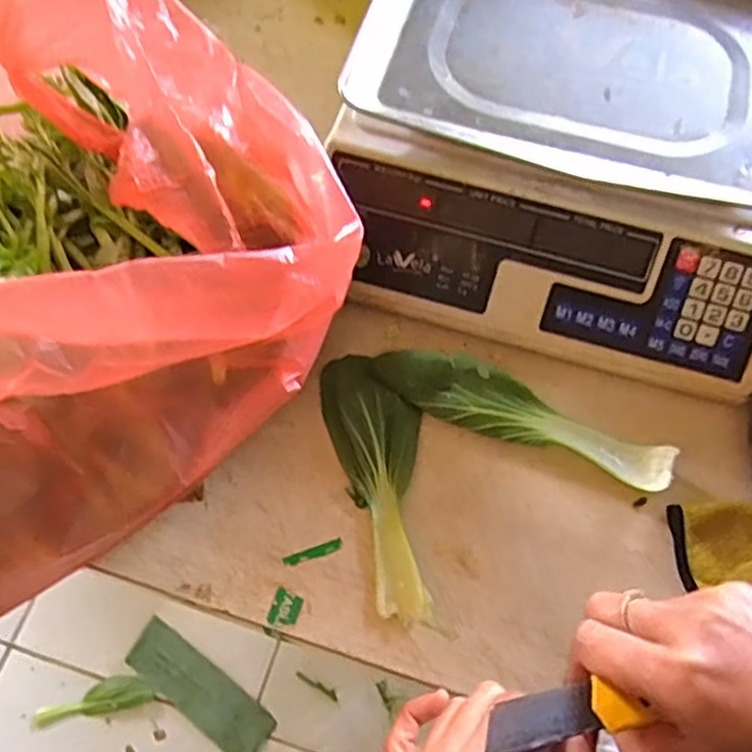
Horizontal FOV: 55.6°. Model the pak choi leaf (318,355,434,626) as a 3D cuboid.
[{"bbox_3d":[0.007,0.066,0.483,0.062,0.024,0.186,-12,67,-7],"label":"pak choi leaf"}]

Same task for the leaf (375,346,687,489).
[{"bbox_3d":[0.103,0.024,0.500,0.210,0.024,0.044,20,67,7],"label":"leaf"}]

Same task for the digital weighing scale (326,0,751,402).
[{"bbox_3d":[0.150,-0.185,0.548,0.336,0.112,0.329,16,66,5],"label":"digital weighing scale"}]

